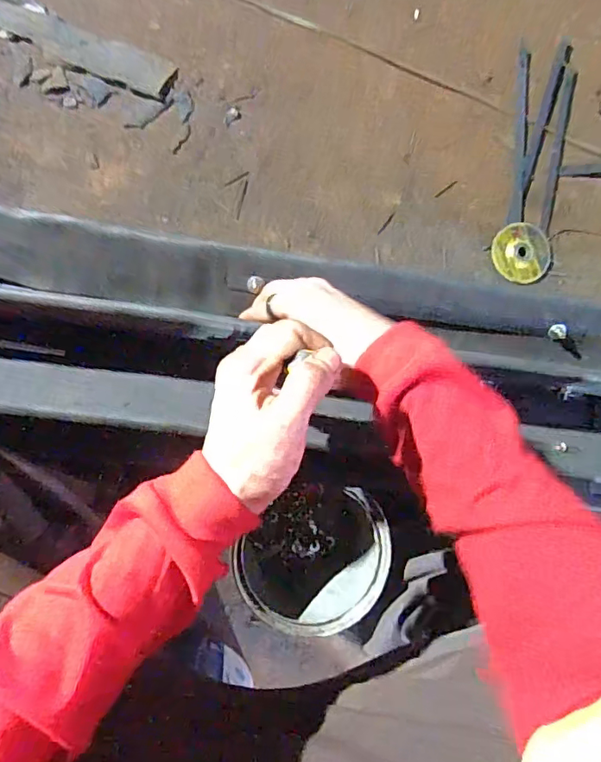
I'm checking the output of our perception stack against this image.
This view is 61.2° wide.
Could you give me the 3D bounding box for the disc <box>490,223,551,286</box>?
[{"bbox_3d":[0.347,-0.200,0.795,0.094,0.006,0.093,0,86,-7],"label":"disc"}]

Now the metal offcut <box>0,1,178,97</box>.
[{"bbox_3d":[-0.324,-0.487,0.739,0.271,0.013,0.055,20,84,-6],"label":"metal offcut"}]

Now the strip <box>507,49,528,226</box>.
[{"bbox_3d":[0.354,-0.396,0.820,0.024,0.011,0.300,6,86,-7],"label":"strip"}]

